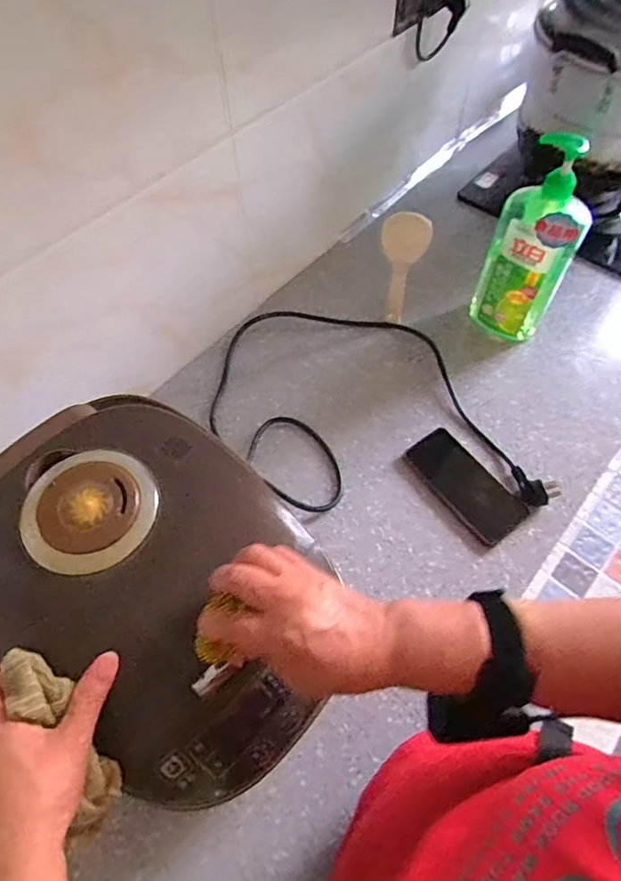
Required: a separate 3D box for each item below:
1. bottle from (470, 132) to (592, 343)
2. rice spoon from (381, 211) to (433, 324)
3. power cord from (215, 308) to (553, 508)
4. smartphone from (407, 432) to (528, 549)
[{"bbox_3d":[0.302,-0.261,0.735,0.108,0.274,0.070,25,64,13],"label":"bottle"},{"bbox_3d":[0.129,-0.245,0.776,0.064,0.187,0.020,12,61,6],"label":"rice spoon"},{"bbox_3d":[0.085,-0.064,0.768,0.455,0.024,0.341,-1,61,-1],"label":"power cord"},{"bbox_3d":[0.206,0.055,0.709,0.077,0.010,0.162,-30,65,-16],"label":"smartphone"}]

